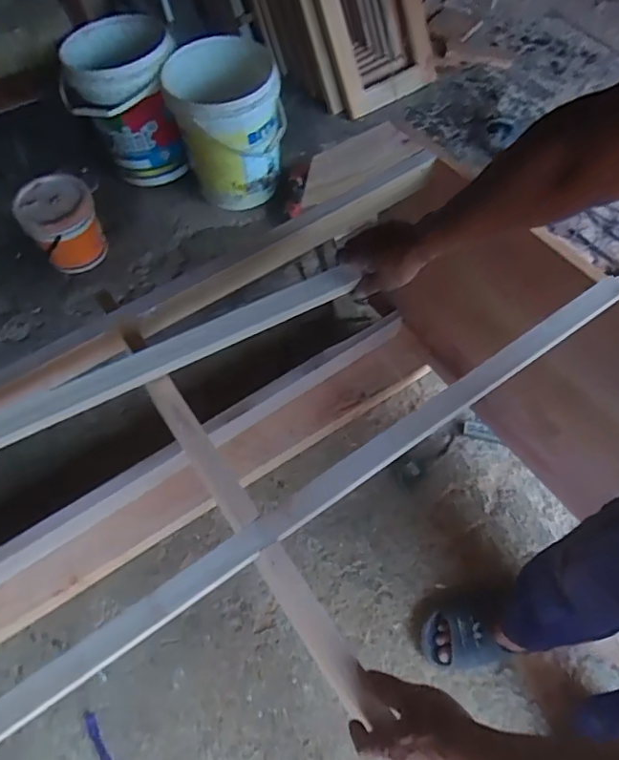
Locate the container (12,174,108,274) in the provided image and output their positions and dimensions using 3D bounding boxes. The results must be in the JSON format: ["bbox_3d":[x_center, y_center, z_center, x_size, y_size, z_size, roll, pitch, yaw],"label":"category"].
[{"bbox_3d":[-0.667,-0.424,1.467,0.185,0.219,0.181,-18,60,-9],"label":"container"}]

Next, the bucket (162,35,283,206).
[{"bbox_3d":[-0.233,-0.745,1.580,0.324,0.337,0.339,-14,60,-7],"label":"bucket"}]

